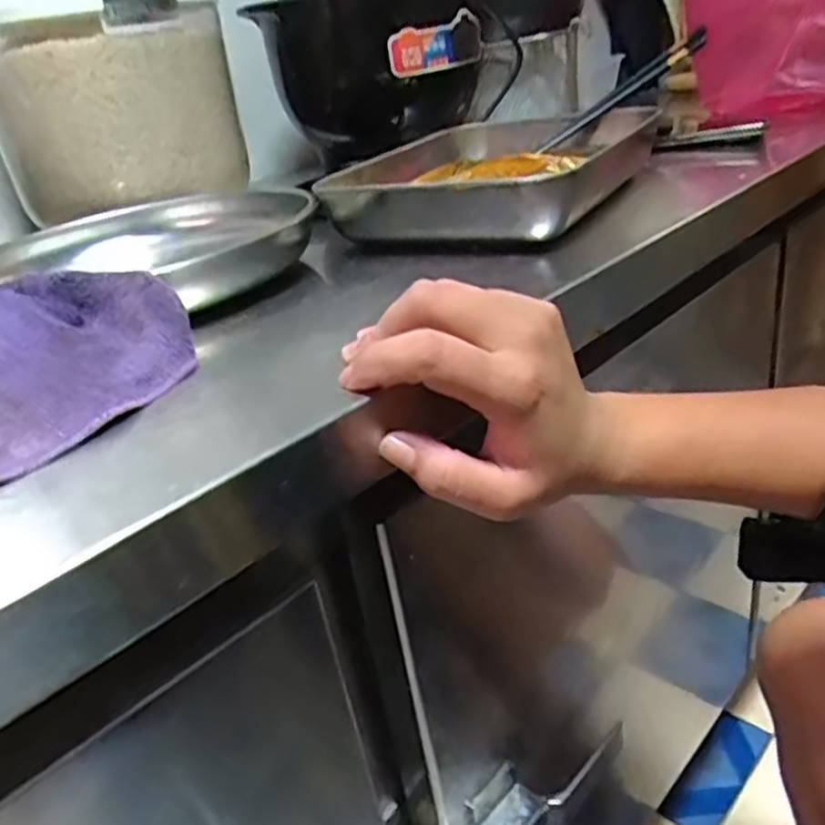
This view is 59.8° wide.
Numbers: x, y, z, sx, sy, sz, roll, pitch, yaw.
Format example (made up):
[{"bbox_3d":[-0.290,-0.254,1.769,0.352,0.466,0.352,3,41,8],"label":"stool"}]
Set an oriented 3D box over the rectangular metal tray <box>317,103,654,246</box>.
[{"bbox_3d":[0.083,-0.202,0.586,0.184,0.050,0.343,7,31,28],"label":"rectangular metal tray"}]

